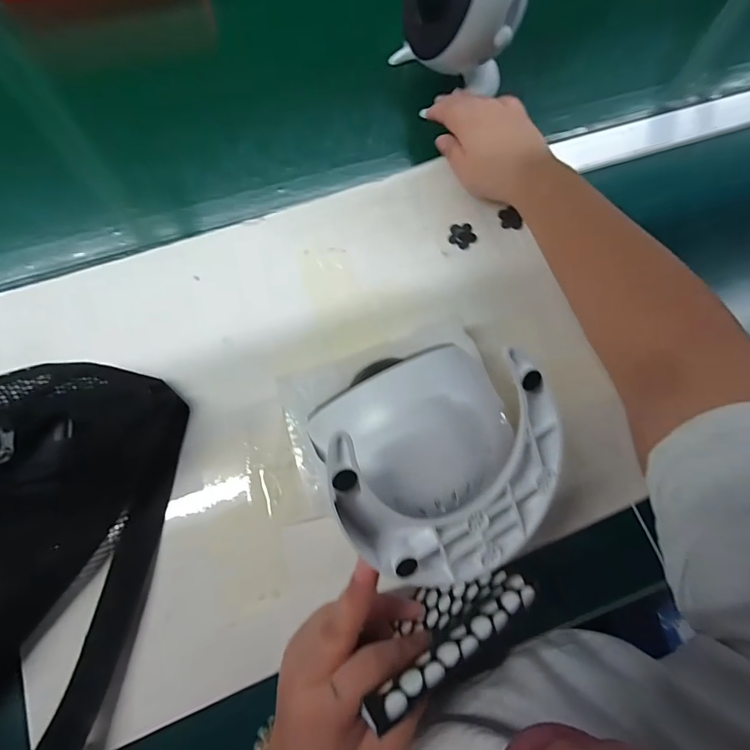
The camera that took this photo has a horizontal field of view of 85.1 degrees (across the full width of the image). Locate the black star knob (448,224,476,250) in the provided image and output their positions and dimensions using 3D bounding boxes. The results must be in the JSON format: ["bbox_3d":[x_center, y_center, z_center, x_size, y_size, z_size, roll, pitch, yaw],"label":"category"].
[{"bbox_3d":[0.082,-0.131,0.379,0.025,0.004,0.027,33,74,9],"label":"black star knob"}]

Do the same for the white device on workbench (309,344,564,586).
[{"bbox_3d":[0.031,0.043,0.224,0.114,0.075,0.108,-22,107,-11],"label":"white device on workbench"}]

